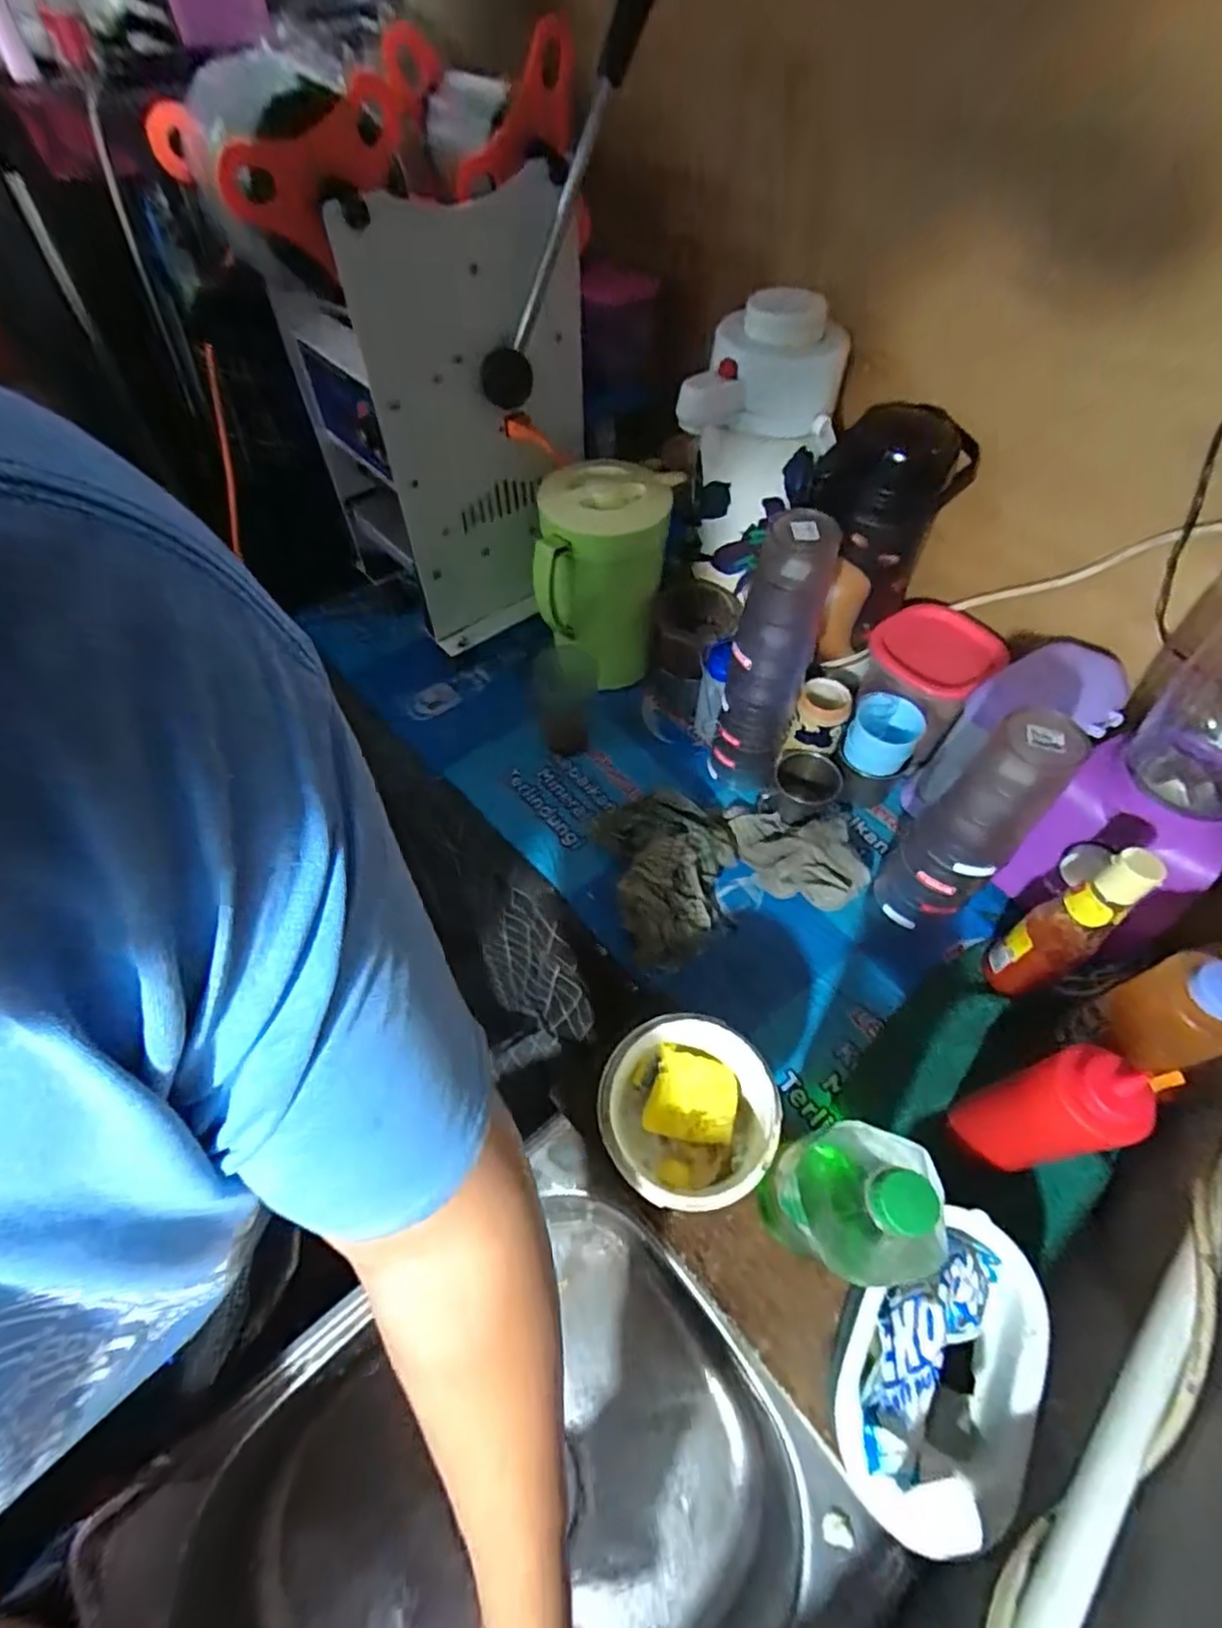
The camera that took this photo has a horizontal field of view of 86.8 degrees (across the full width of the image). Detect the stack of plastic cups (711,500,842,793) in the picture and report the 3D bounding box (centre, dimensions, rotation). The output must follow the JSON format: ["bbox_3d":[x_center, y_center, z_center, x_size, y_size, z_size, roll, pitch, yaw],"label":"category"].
[{"bbox_3d":[0.165,-0.150,0.688,0.082,0.324,0.068,19,58,11],"label":"stack of plastic cups"}]

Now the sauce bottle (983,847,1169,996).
[{"bbox_3d":[0.409,0.105,0.582,0.056,0.194,0.060,-24,60,-16],"label":"sauce bottle"}]

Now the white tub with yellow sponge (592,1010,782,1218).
[{"bbox_3d":[0.060,0.257,0.541,0.135,0.143,0.127,1,56,-1],"label":"white tub with yellow sponge"}]

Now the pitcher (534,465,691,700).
[{"bbox_3d":[-0.010,-0.295,0.840,0.148,0.249,0.154,5,56,2],"label":"pitcher"}]

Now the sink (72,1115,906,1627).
[{"bbox_3d":[-0.093,0.565,0.506,0.449,0.155,0.388,-35,63,-22],"label":"sink"}]

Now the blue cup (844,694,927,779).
[{"bbox_3d":[0.317,-0.091,0.753,0.076,0.072,0.062,27,60,16],"label":"blue cup"}]

